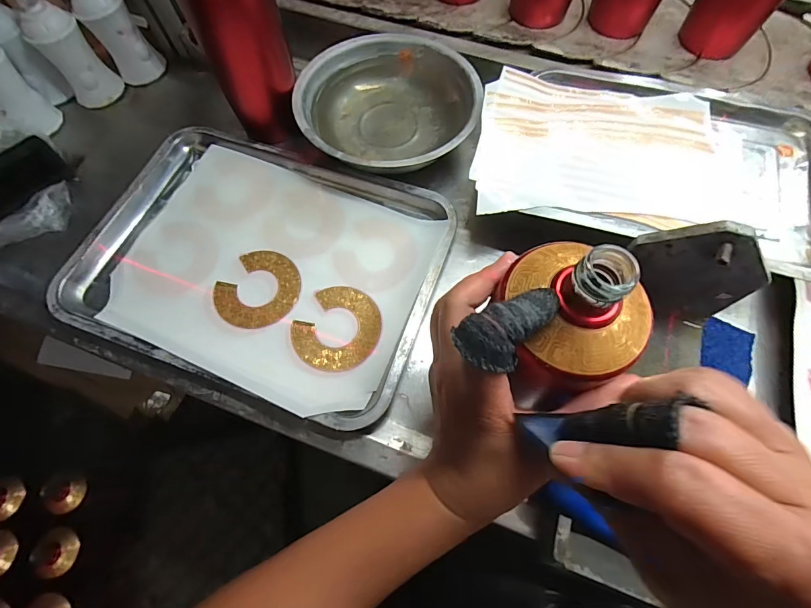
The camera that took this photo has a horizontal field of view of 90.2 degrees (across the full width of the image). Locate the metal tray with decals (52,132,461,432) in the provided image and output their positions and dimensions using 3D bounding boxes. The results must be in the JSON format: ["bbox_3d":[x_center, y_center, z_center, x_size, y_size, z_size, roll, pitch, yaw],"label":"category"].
[{"bbox_3d":[-0.143,-0.047,0.402,0.344,0.024,0.251,18,70,9],"label":"metal tray with decals"}]

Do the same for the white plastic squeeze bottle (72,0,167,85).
[{"bbox_3d":[-0.343,-0.327,0.484,0.052,0.109,0.042,10,65,5],"label":"white plastic squeeze bottle"}]

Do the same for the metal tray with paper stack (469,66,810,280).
[{"bbox_3d":[0.239,-0.138,0.408,0.334,0.053,0.233,8,69,5],"label":"metal tray with paper stack"}]

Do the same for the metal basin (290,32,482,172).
[{"bbox_3d":[-0.020,-0.220,0.452,0.191,0.048,0.189,0,72,0],"label":"metal basin"}]

